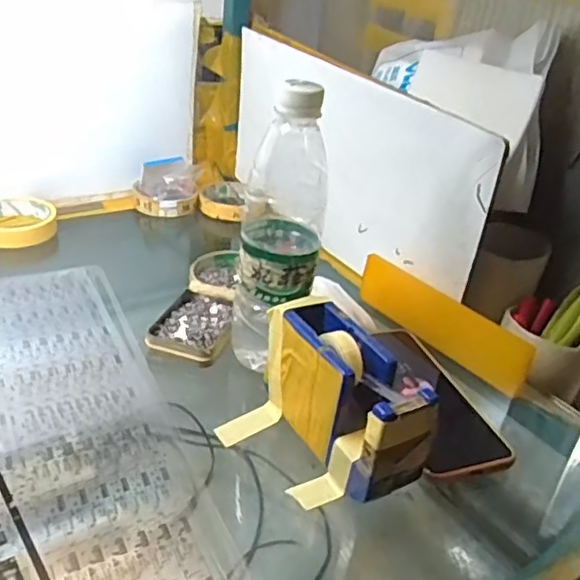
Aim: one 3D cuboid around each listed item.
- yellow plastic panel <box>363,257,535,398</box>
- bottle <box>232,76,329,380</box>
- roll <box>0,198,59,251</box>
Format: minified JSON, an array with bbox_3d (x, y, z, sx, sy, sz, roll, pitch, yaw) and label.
[{"bbox_3d":[0.134,0.027,0.557,0.008,0.052,0.182,-6,32,-43],"label":"yellow plastic panel"},{"bbox_3d":[-0.006,-0.043,0.461,0.065,0.215,0.064,5,30,-3],"label":"bottle"},{"bbox_3d":[-0.302,-0.078,0.671,0.085,0.020,0.092,5,30,-3],"label":"roll"}]

